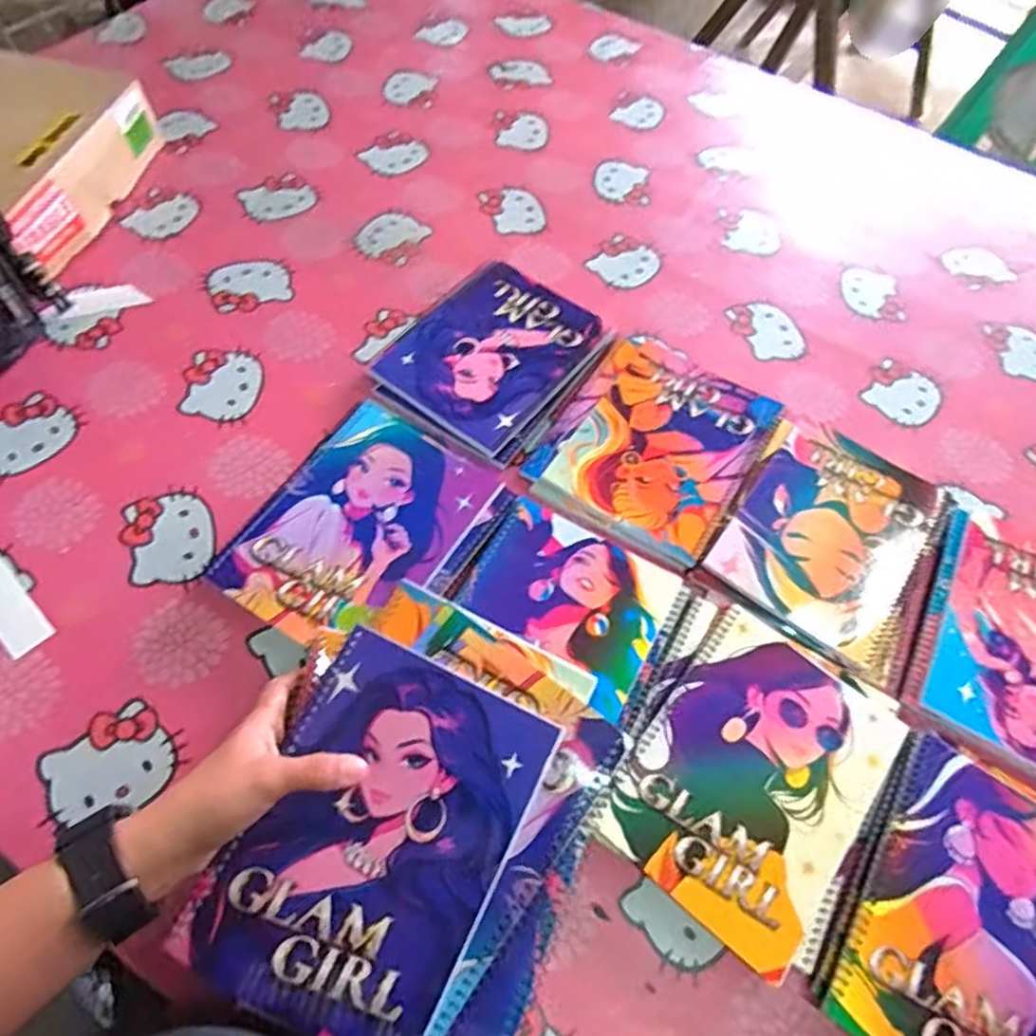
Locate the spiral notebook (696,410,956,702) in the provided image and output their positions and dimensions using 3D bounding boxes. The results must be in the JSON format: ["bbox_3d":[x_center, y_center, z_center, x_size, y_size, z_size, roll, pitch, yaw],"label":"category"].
[{"bbox_3d":[0.268,0.018,0.556,0.165,0.020,0.204,29,63,12],"label":"spiral notebook"}]

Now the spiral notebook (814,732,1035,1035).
[{"bbox_3d":[0.299,0.266,0.421,0.151,0.022,0.201,34,64,14],"label":"spiral notebook"}]

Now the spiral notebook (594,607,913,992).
[{"bbox_3d":[0.169,0.178,0.448,0.153,0.009,0.201,36,65,15],"label":"spiral notebook"}]

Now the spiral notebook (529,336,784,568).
[{"bbox_3d":[0.129,-0.063,0.588,0.159,0.022,0.204,27,63,10],"label":"spiral notebook"}]

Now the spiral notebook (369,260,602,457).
[{"bbox_3d":[-0.024,-0.165,0.624,0.150,0.010,0.199,36,65,14],"label":"spiral notebook"}]

